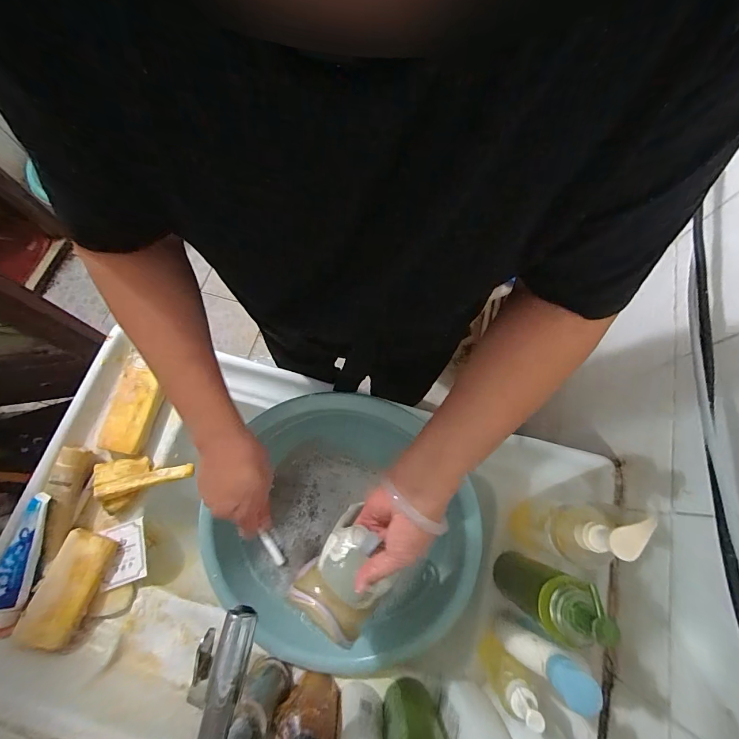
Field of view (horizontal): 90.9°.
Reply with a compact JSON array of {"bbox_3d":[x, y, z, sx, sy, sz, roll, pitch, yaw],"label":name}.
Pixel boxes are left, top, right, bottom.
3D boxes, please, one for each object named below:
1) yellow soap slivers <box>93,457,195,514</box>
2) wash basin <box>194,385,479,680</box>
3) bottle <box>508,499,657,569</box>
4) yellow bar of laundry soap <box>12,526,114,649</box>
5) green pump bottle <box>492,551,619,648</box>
[{"bbox_3d":[-0.330,0.157,0.529,0.121,0.035,0.068,-14,73,-6],"label":"yellow soap slivers"},{"bbox_3d":[-0.032,0.221,0.489,0.331,0.157,0.317,0,72,-2],"label":"wash basin"},{"bbox_3d":[0.238,0.194,0.439,0.060,0.232,0.068,9,72,1],"label":"bottle"},{"bbox_3d":[-0.392,0.283,0.474,0.066,0.025,0.130,18,63,-14],"label":"yellow bar of laundry soap"},{"bbox_3d":[0.198,0.250,0.405,0.059,0.229,0.059,0,72,-2],"label":"green pump bottle"}]

